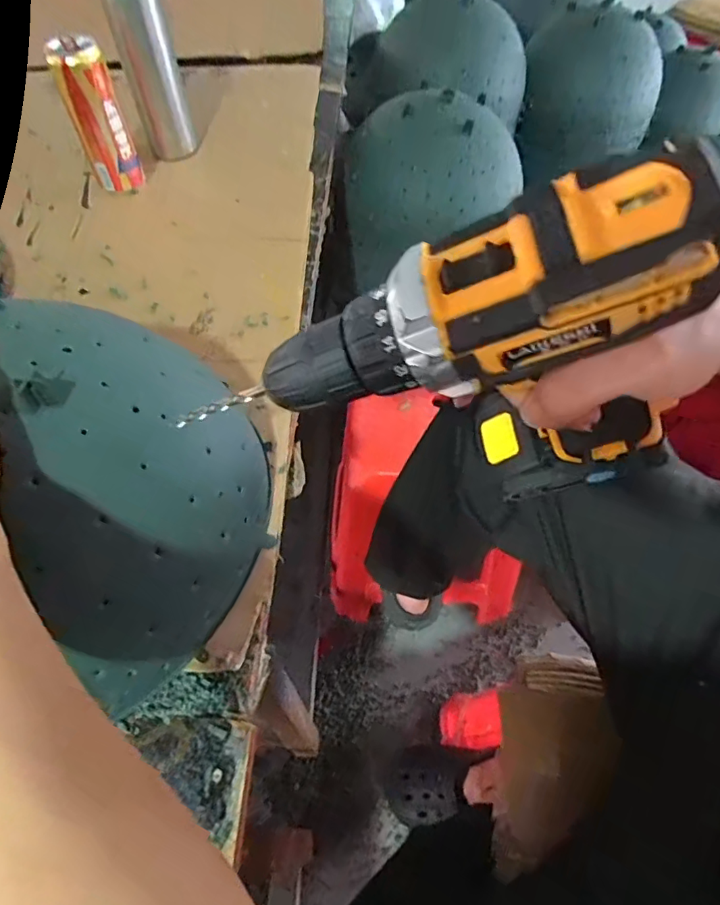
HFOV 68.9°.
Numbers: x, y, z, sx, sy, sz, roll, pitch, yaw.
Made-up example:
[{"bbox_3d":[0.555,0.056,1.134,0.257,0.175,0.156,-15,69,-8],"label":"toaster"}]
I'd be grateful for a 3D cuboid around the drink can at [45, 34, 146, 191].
[{"bbox_3d":[-0.302,-0.381,0.610,0.055,0.146,0.052,0,53,0],"label":"drink can"}]

